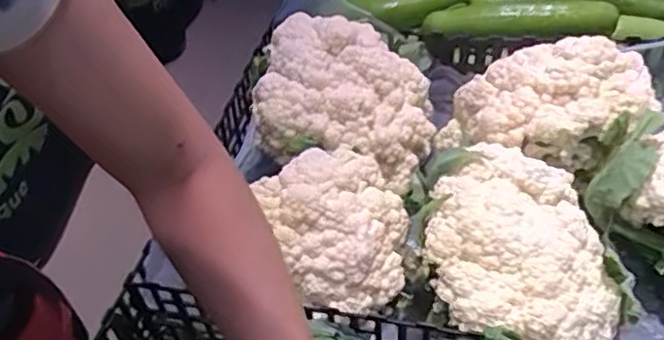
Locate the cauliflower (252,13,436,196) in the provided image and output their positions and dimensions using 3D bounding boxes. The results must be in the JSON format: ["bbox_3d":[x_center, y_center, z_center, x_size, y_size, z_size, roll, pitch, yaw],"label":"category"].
[{"bbox_3d":[0.023,-0.101,0.790,0.215,0.111,0.220,8,46,4],"label":"cauliflower"}]

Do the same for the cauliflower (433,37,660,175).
[{"bbox_3d":[0.244,-0.080,0.728,0.213,0.114,0.172,16,47,11],"label":"cauliflower"}]

